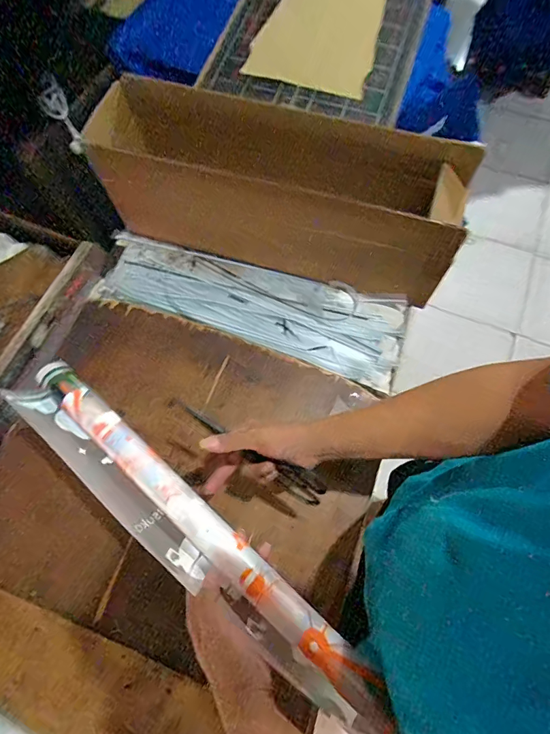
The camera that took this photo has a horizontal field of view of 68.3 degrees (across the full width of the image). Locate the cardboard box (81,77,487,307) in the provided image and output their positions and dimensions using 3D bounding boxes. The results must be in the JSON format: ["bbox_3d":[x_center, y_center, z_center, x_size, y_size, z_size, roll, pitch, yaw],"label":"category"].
[{"bbox_3d":[-0.013,-0.306,0.727,0.643,0.225,0.145,18,71,6],"label":"cardboard box"}]

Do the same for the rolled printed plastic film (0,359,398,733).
[{"bbox_3d":[-0.106,0.180,0.470,0.573,0.038,0.075,36,74,17],"label":"rolled printed plastic film"}]

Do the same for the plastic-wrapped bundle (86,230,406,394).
[{"bbox_3d":[-0.048,-0.122,0.775,0.578,0.027,0.181,15,71,5],"label":"plastic-wrapped bundle"}]

